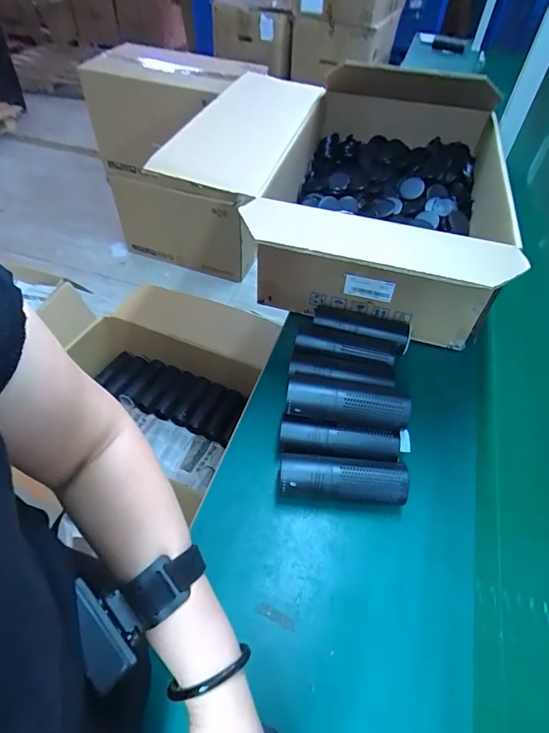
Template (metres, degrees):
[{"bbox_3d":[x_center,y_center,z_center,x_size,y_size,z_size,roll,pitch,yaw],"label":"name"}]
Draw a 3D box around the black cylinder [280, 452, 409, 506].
[{"bbox_3d":[0.090,0.149,0.539,0.164,0.043,0.049,4,50,1],"label":"black cylinder"}]

